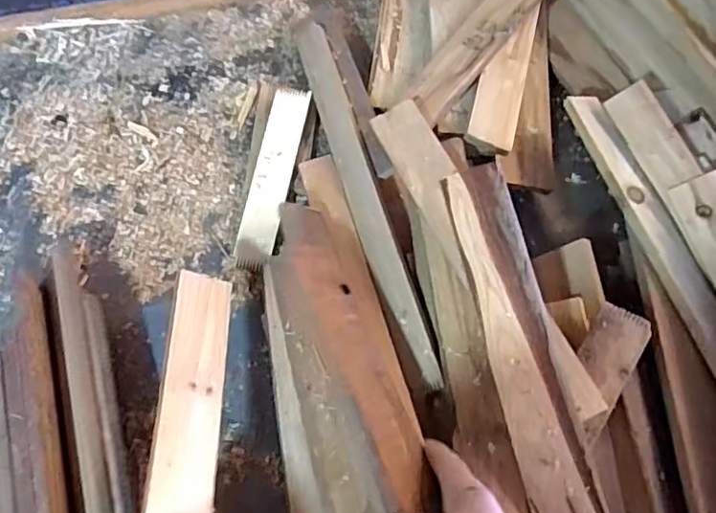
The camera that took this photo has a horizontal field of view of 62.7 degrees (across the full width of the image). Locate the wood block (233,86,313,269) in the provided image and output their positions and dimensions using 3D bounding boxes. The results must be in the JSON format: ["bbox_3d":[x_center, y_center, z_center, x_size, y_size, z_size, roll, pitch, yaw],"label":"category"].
[{"bbox_3d":[-0.105,-0.104,0.731,0.045,0.030,0.233,11,68,3],"label":"wood block"}]

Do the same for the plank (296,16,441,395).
[{"bbox_3d":[0.002,-0.087,0.696,0.042,0.026,0.493,-14,69,-7],"label":"plank"}]

